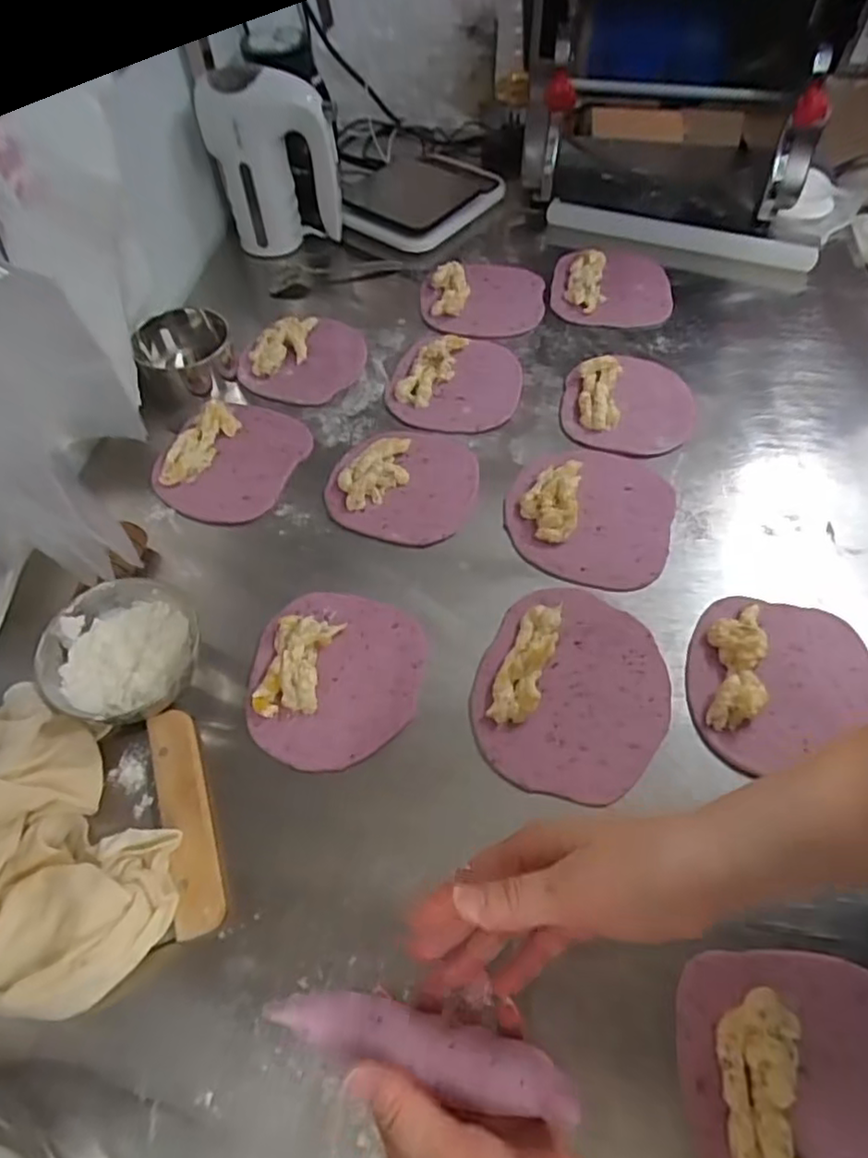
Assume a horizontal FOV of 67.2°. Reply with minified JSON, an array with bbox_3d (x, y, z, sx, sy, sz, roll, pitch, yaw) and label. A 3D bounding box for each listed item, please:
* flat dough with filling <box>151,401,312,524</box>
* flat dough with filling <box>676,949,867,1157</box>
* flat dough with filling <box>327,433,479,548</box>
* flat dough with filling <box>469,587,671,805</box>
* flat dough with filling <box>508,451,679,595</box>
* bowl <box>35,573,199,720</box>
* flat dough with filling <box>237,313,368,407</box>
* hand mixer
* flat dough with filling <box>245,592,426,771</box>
[{"bbox_3d":[-0.193,-0.120,0.619,0.120,0.028,0.141,23,60,15],"label":"flat dough with filling"},{"bbox_3d":[0.211,0.282,0.352,0.140,0.025,0.139,8,57,5],"label":"flat dough with filling"},{"bbox_3d":[-0.029,-0.095,0.600,0.132,0.023,0.128,9,57,6],"label":"flat dough with filling"},{"bbox_3d":[0.105,0.077,0.487,0.135,0.021,0.161,18,59,11],"label":"flat dough with filling"},{"bbox_3d":[0.138,-0.063,0.575,0.143,0.022,0.144,12,58,8],"label":"flat dough with filling"},{"bbox_3d":[-0.229,0.057,0.484,0.100,0.051,0.102,0,57,0],"label":"bowl"},{"bbox_3d":[-0.137,-0.238,0.695,0.112,0.026,0.127,37,65,22],"label":"flat dough with filling"},{"bbox_3d":[-0.178,-0.463,0.735,0.123,0.187,0.067,-28,61,-17],"label":"hand mixer"},{"bbox_3d":[-0.075,0.070,0.494,0.125,0.026,0.138,8,57,6],"label":"flat dough with filling"}]

